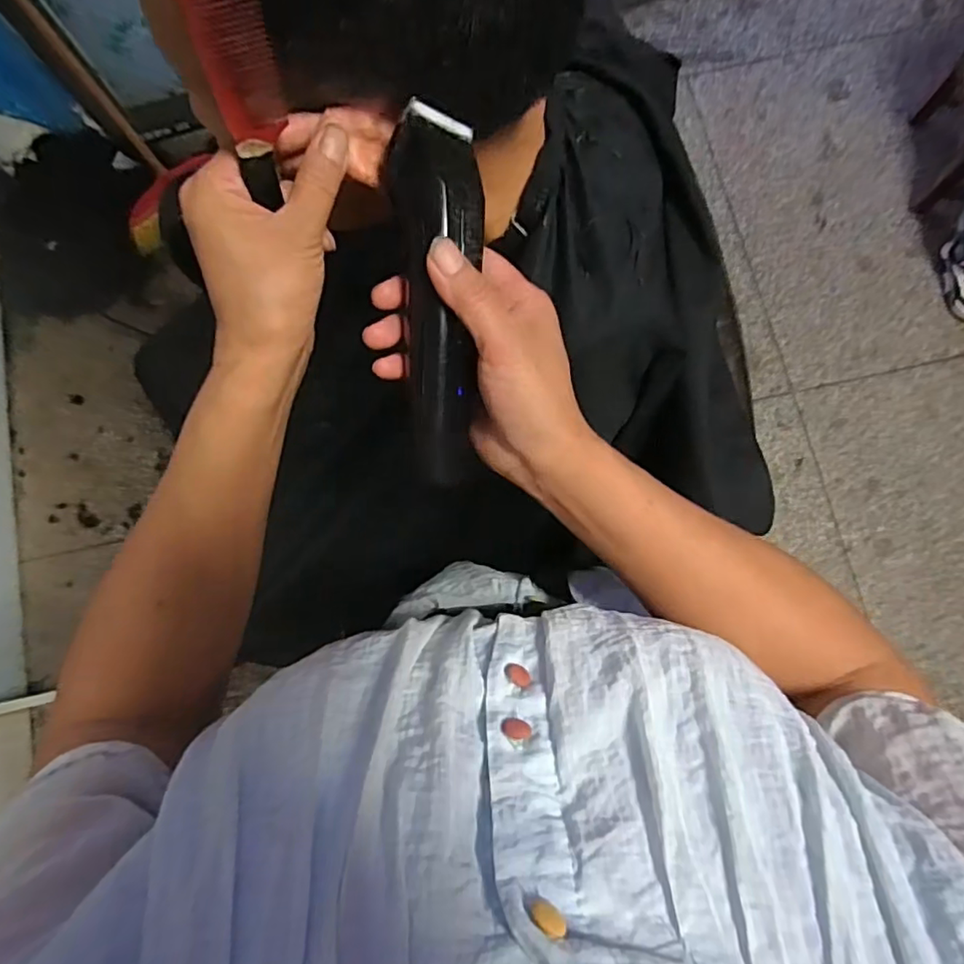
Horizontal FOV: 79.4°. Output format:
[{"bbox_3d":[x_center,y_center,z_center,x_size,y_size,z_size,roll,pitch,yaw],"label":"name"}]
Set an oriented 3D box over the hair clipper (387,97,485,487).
[{"bbox_3d":[-0.019,-0.085,0.283,0.039,0.028,0.170,0,101,1],"label":"hair clipper"}]

